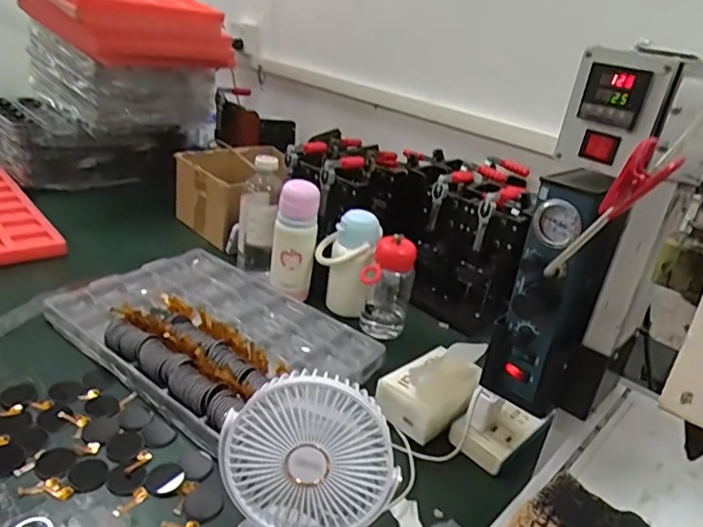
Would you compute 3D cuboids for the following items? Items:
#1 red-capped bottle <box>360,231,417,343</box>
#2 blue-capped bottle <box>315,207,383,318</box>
[{"bbox_3d":[0.059,0.046,0.886,0.079,0.179,0.063,10,26,4],"label":"red-capped bottle"},{"bbox_3d":[-0.008,0.003,0.908,0.102,0.168,0.081,5,26,-5],"label":"blue-capped bottle"}]

